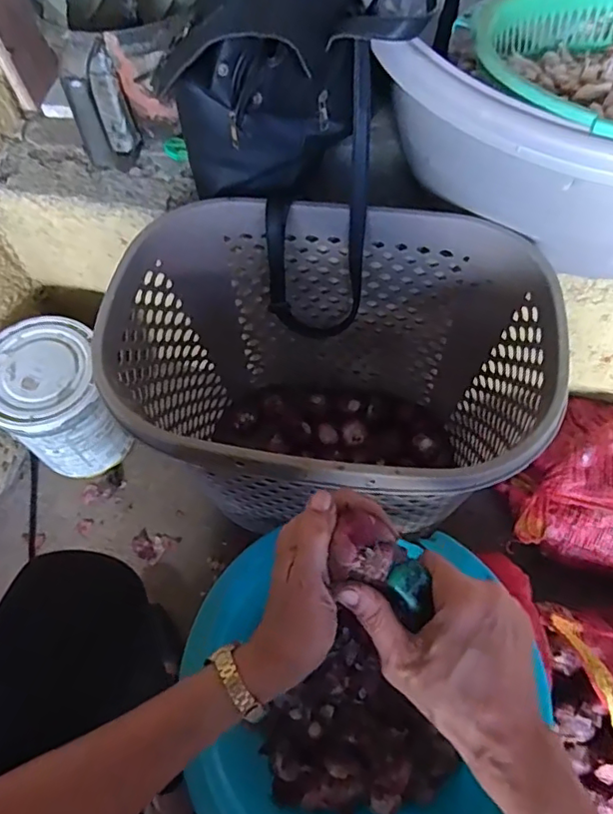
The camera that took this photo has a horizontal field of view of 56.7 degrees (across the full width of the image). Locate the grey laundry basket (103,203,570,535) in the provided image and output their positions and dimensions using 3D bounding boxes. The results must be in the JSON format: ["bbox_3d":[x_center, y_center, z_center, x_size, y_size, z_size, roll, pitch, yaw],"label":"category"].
[{"bbox_3d":[0.026,-0.007,0.718,0.431,0.381,0.322,11,63,7],"label":"grey laundry basket"}]

